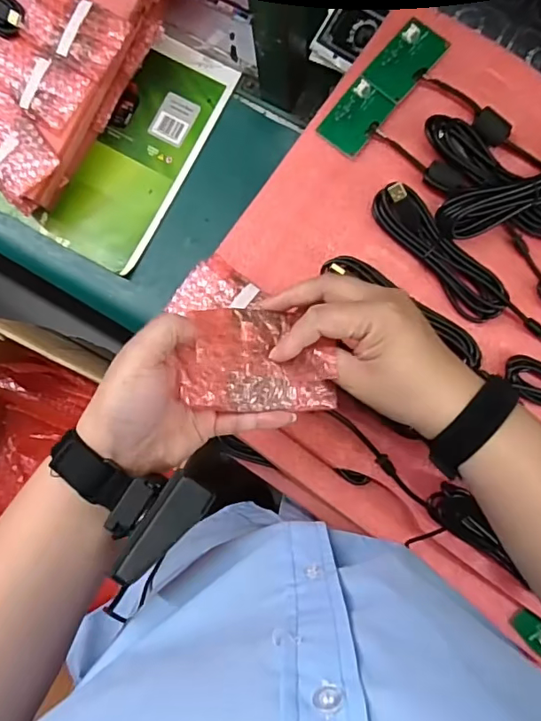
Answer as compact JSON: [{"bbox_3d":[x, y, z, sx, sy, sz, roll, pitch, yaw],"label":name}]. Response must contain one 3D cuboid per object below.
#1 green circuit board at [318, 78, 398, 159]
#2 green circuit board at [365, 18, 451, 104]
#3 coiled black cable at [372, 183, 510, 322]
[{"bbox_3d":[0.078,-0.222,0.475,0.041,0.006,0.061,42,90,4],"label":"green circuit board"},{"bbox_3d":[0.122,-0.270,0.467,0.043,0.004,0.067,44,91,4],"label":"green circuit board"},{"bbox_3d":[0.147,-0.093,0.454,0.037,0.025,0.145,-41,86,1],"label":"coiled black cable"}]

